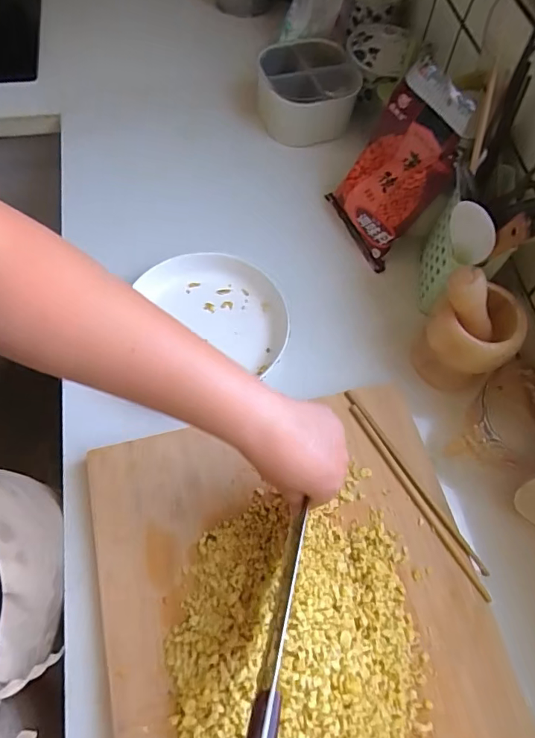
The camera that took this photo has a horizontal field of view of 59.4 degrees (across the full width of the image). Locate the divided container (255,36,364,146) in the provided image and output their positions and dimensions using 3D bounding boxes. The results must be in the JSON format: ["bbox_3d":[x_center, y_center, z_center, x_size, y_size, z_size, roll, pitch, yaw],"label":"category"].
[{"bbox_3d":[0.059,-0.423,0.739,0.143,0.107,0.148,2,65,-2],"label":"divided container"}]

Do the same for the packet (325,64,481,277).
[{"bbox_3d":[0.162,-0.251,0.594,0.028,0.215,0.128,-16,64,-37],"label":"packet"}]

